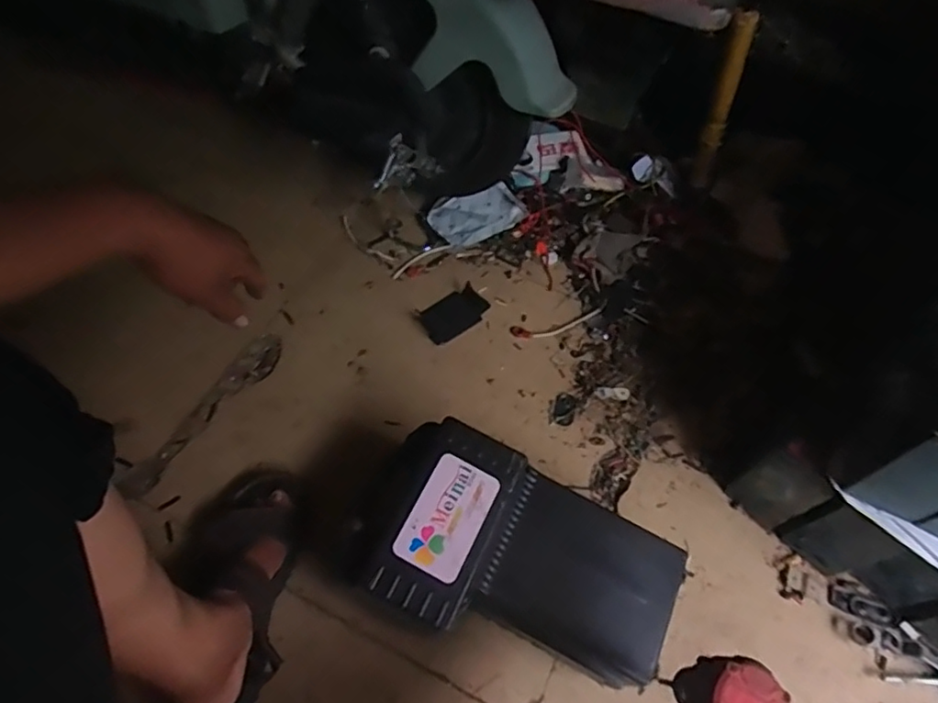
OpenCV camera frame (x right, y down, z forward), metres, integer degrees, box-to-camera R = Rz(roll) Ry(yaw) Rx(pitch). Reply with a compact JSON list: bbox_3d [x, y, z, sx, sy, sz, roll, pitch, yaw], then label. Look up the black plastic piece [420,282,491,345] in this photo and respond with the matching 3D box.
[{"bbox_3d":[-0.024,-0.060,0.962,0.111,0.007,0.070,-37,69,-21],"label":"black plastic piece"}]

